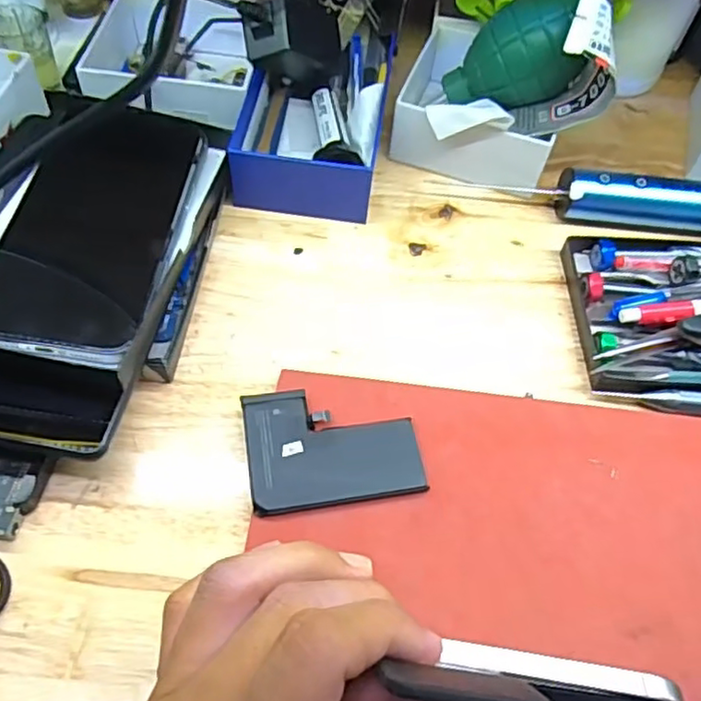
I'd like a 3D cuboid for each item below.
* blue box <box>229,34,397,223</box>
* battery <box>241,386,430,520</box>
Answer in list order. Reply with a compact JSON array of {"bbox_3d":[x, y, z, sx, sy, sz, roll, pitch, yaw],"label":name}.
[{"bbox_3d":[-0.019,-0.155,0.411,0.087,0.040,0.164,6,56,0],"label":"blue box"},{"bbox_3d":[-0.008,0.041,0.294,0.076,0.007,0.058,-8,61,-9],"label":"battery"}]

